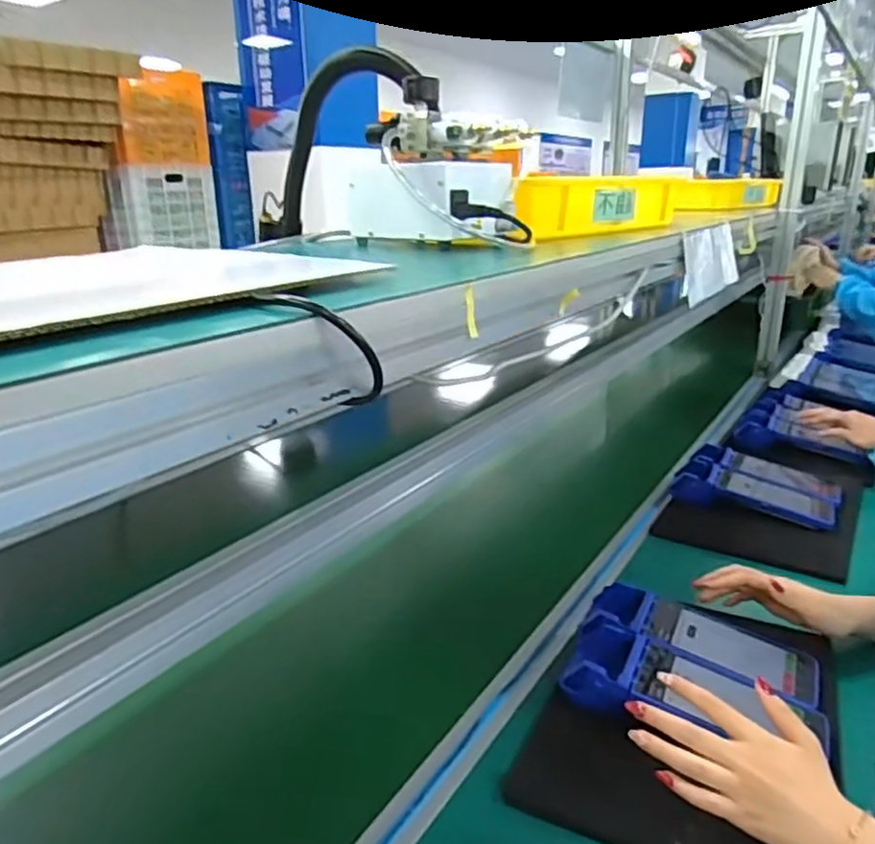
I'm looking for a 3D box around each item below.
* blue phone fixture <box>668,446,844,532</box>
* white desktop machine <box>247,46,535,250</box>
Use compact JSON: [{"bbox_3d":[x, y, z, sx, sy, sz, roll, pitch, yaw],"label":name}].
[{"bbox_3d":[0.503,0.099,1.046,0.241,0.044,0.178,9,23,22],"label":"blue phone fixture"},{"bbox_3d":[-0.076,-0.336,0.838,0.148,0.204,0.439,-19,29,-39],"label":"white desktop machine"}]

